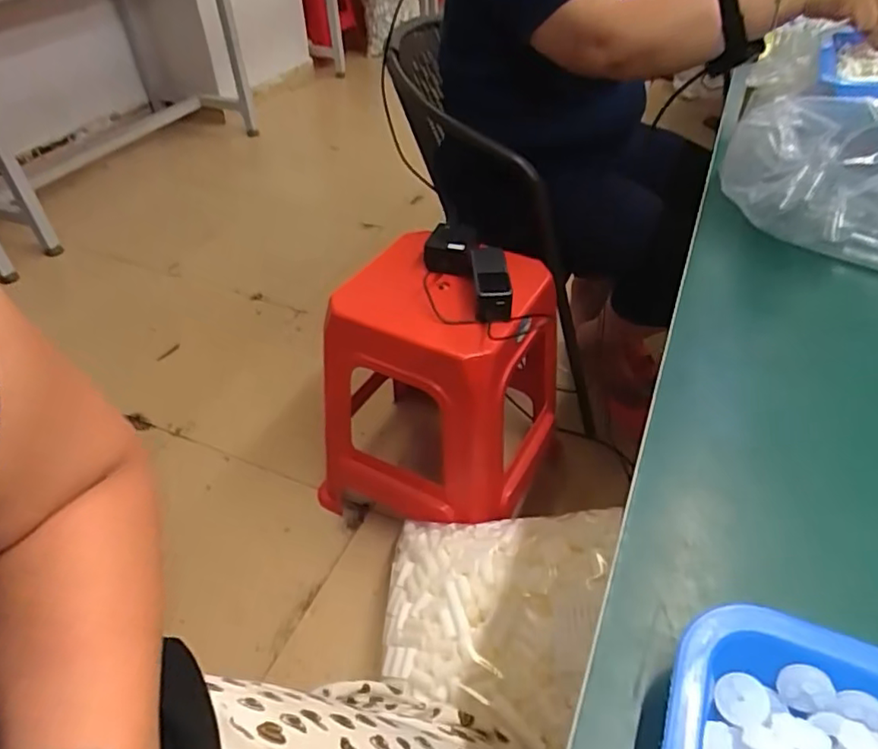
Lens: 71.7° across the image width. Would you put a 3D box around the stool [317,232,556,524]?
[{"bbox_3d":[0.005,0.045,1.120,0.357,0.501,0.349,19,47,21],"label":"stool"}]

